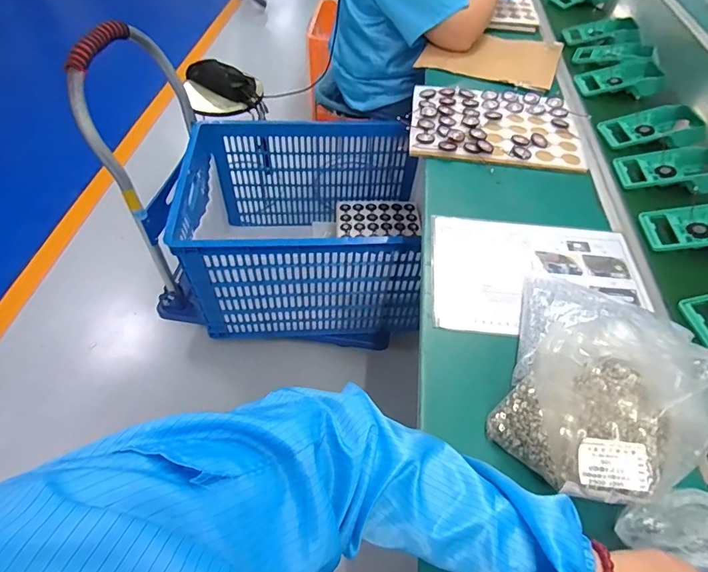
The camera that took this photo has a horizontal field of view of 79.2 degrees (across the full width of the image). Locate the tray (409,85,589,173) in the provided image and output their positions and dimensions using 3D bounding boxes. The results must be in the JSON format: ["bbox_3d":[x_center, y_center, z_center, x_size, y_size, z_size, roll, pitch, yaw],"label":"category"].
[{"bbox_3d":[0.278,-0.325,0.855,0.317,0.019,0.247,6,52,2],"label":"tray"}]

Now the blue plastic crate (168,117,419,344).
[{"bbox_3d":[-0.151,-0.156,1.234,0.624,0.397,0.479,-1,52,-3],"label":"blue plastic crate"}]

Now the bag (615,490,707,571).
[{"bbox_3d":[0.309,0.228,0.402,0.111,0.026,0.062,3,52,0],"label":"bag"}]

